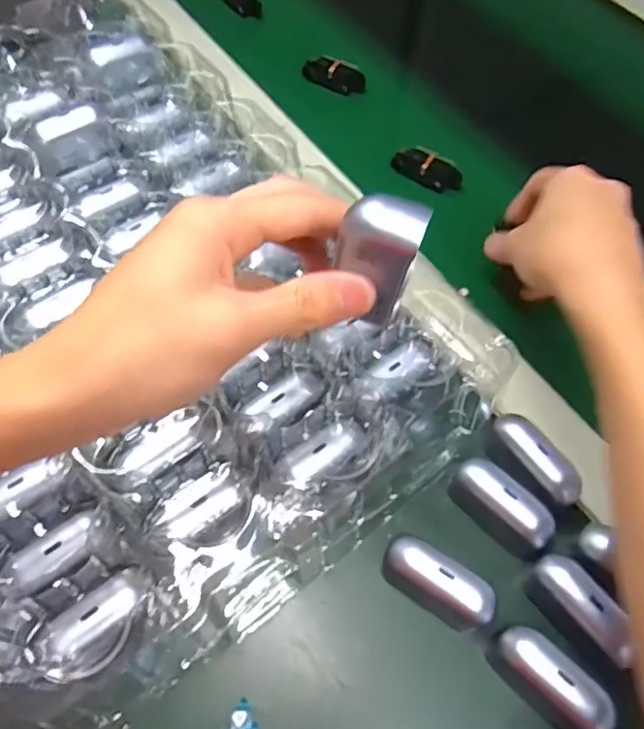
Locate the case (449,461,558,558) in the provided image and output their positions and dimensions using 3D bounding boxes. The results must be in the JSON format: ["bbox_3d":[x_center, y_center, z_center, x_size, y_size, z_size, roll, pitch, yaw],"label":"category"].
[{"bbox_3d":[0.096,0.078,0.326,0.057,0.028,0.025,41,65,19],"label":"case"}]

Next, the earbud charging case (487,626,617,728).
[{"bbox_3d":[0.109,0.151,0.286,0.057,0.033,0.022,39,64,18],"label":"earbud charging case"}]

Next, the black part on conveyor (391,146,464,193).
[{"bbox_3d":[0.084,-0.155,0.478,0.057,0.022,0.026,26,61,11],"label":"black part on conveyor"}]

